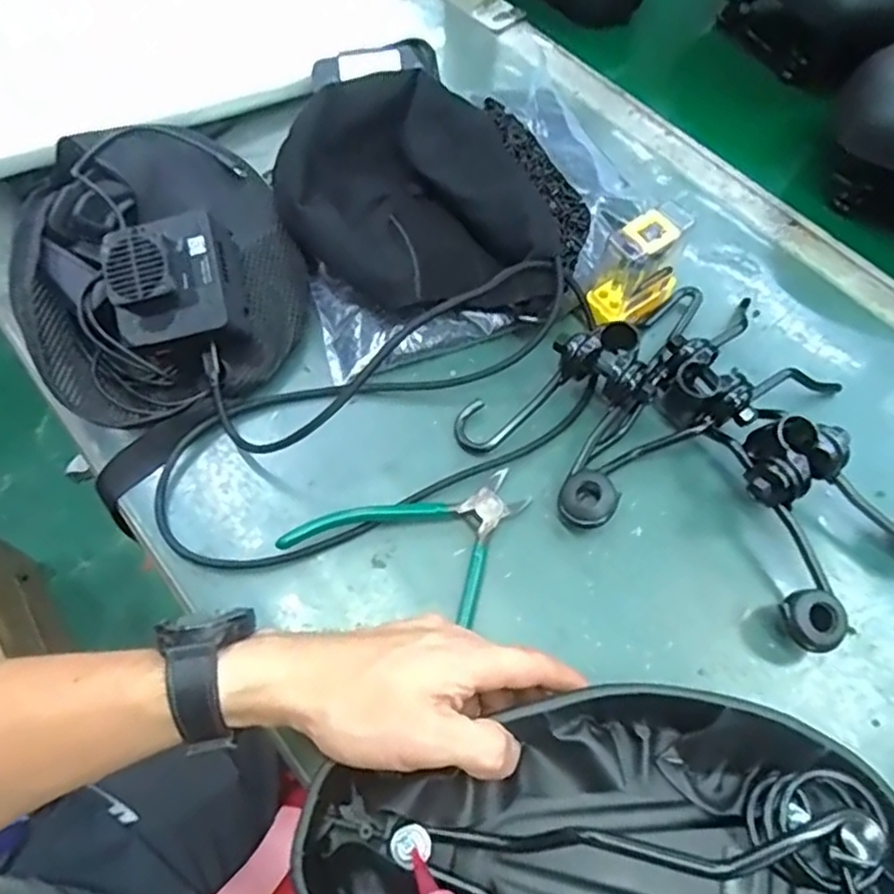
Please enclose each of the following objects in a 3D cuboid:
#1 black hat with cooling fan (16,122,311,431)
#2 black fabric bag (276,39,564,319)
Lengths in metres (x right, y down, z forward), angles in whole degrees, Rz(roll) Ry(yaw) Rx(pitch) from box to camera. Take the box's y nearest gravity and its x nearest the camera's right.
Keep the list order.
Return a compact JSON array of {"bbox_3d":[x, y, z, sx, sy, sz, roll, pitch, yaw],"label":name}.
[{"bbox_3d":[-0.200,-0.137,0.475,0.177,0.071,0.231,-21,66,-10],"label":"black hat with cooling fan"},{"bbox_3d":[-0.032,-0.176,0.493,0.150,0.075,0.233,-27,67,-13],"label":"black fabric bag"}]

